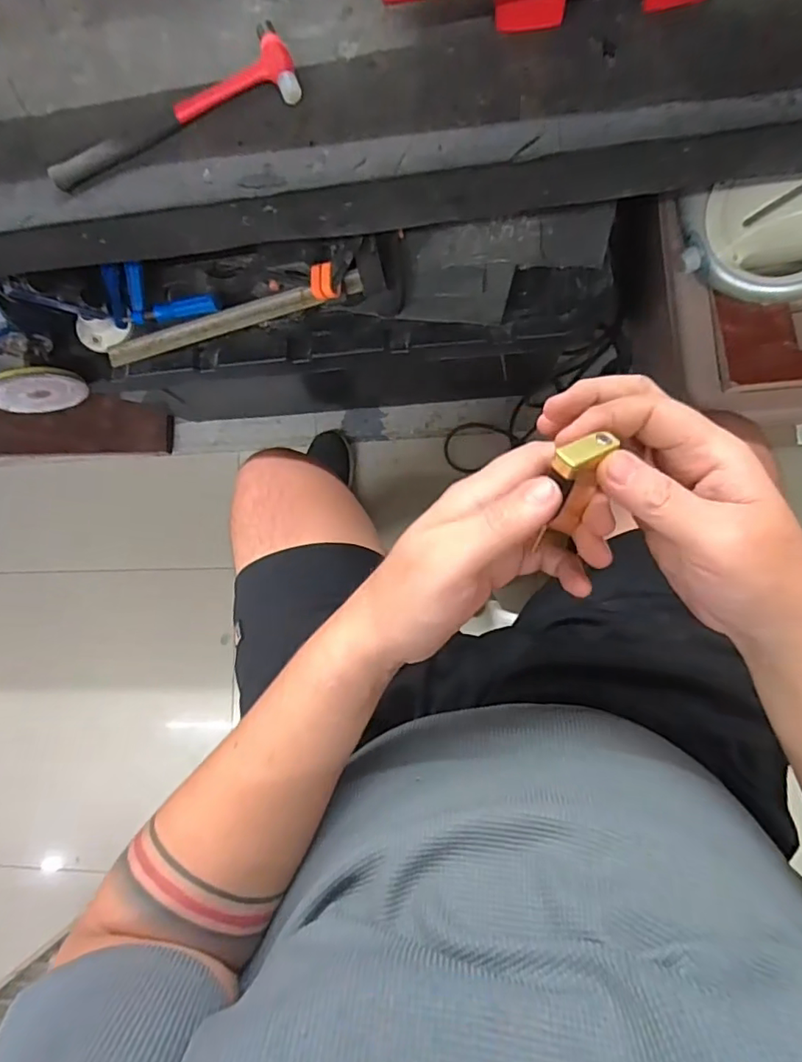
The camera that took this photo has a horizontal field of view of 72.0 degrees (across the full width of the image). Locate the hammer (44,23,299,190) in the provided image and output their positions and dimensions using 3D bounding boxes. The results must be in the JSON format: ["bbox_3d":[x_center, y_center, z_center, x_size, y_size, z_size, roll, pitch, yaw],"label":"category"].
[{"bbox_3d":[-0.155,-0.281,0.371,0.176,0.013,0.049,-17,82,6],"label":"hammer"}]

